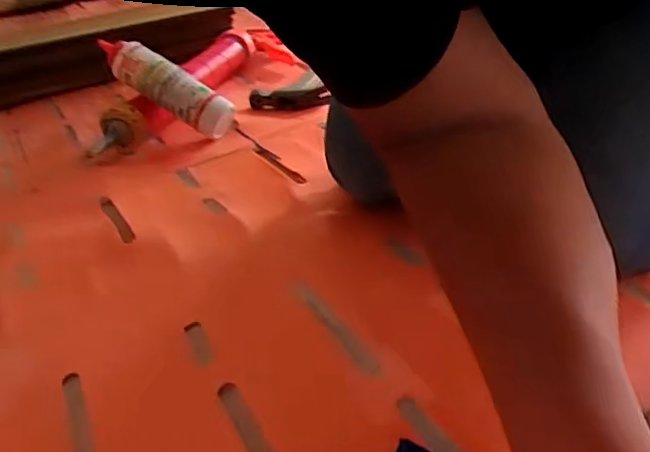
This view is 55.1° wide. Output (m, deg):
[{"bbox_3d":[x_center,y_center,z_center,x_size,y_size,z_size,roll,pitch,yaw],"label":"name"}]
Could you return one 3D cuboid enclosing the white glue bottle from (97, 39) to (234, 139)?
[{"bbox_3d":[-0.222,-0.196,0.850,0.204,0.049,0.051,34,38,3],"label":"white glue bottle"}]

